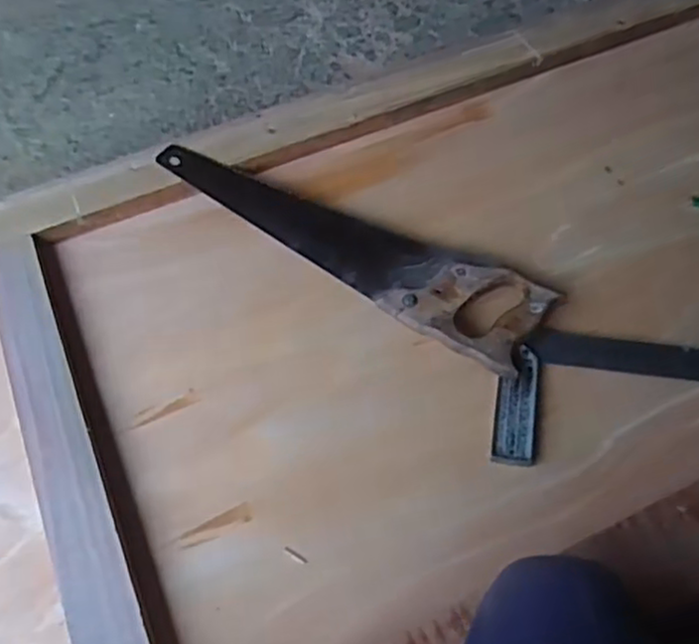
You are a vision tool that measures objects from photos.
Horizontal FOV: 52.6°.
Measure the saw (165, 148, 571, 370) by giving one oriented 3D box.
[{"bbox_3d":[-0.022,-0.089,0.818,0.500,0.023,0.110,25,61,18],"label":"saw"}]

